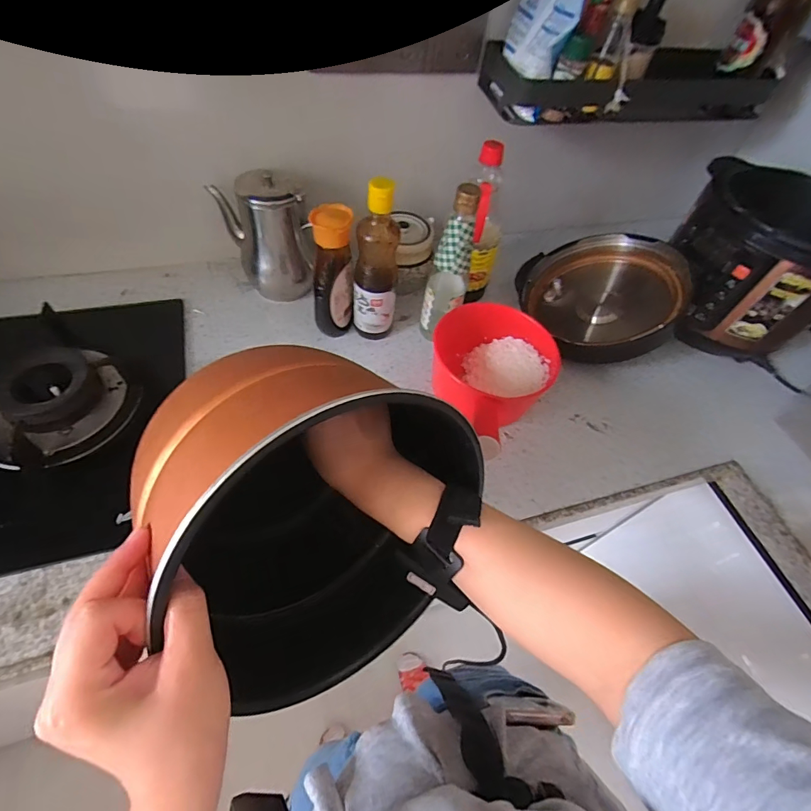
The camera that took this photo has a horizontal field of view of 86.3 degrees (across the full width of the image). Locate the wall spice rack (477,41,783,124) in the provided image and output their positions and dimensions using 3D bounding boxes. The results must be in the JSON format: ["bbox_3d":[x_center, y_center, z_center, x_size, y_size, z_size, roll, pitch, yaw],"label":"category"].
[{"bbox_3d":[0.375,-0.506,0.693,0.503,0.080,0.110,-7,56,-10],"label":"wall spice rack"}]

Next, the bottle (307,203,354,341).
[{"bbox_3d":[-0.104,-0.191,0.648,0.062,0.190,0.062,2,55,-4],"label":"bottle"}]

